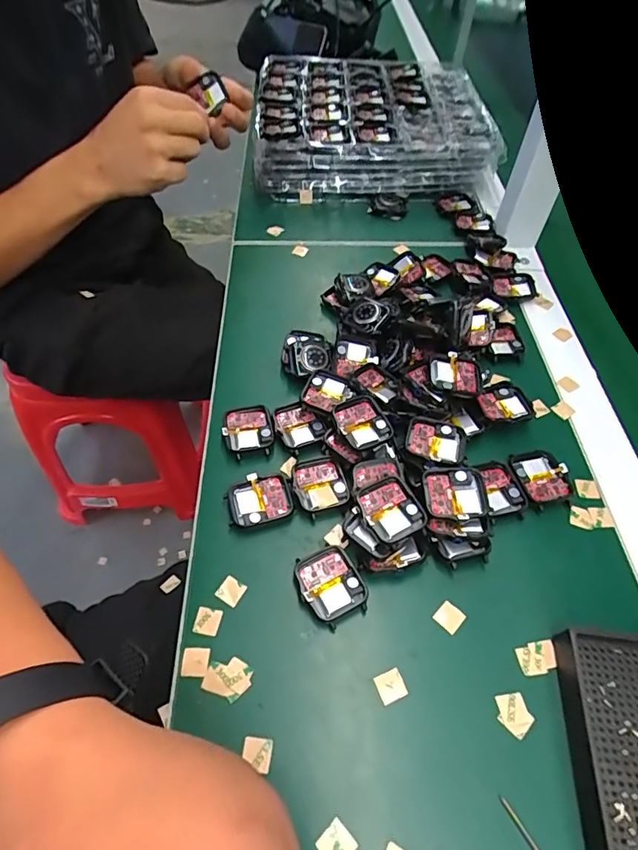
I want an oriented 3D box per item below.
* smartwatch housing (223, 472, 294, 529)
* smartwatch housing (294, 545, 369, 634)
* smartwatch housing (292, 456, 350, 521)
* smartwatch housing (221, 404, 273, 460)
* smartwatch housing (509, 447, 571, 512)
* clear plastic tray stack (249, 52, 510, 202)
[{"bbox_3d":[-0.043,0.054,0.347,0.044,0.008,0.036,-13,54,-12],"label":"smartwatch housing"},{"bbox_3d":[0.007,0.104,0.313,0.039,0.012,0.045,-22,57,-19],"label":"smartwatch housing"},{"bbox_3d":[0.001,0.044,0.355,0.037,0.008,0.042,-11,54,-11],"label":"smartwatch housing"},{"bbox_3d":[-0.055,0.004,0.382,0.037,0.005,0.045,-9,54,-10],"label":"smartwatch housing"},{"bbox_3d":[0.166,0.039,0.361,0.037,0.010,0.045,-6,53,-8],"label":"smartwatch housing"},{"bbox_3d":[0.069,-0.398,0.651,0.289,0.080,0.266,3,53,0],"label":"clear plastic tray stack"}]

